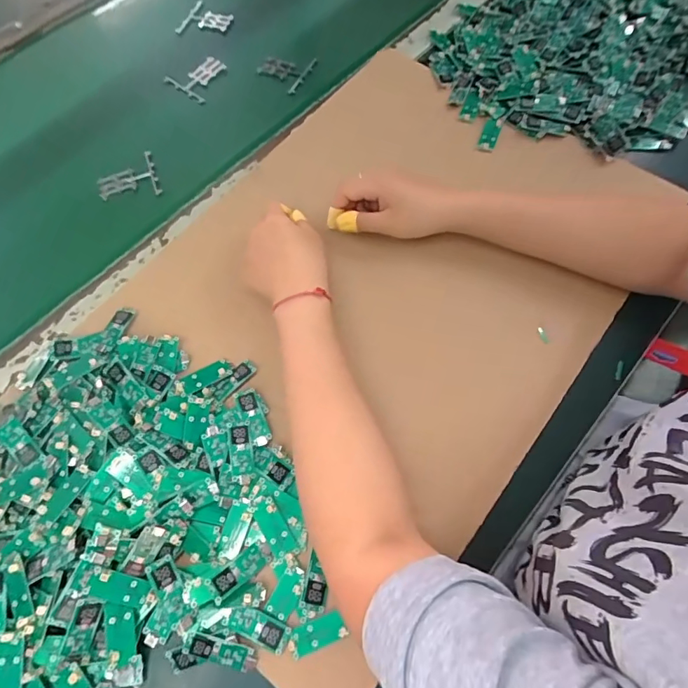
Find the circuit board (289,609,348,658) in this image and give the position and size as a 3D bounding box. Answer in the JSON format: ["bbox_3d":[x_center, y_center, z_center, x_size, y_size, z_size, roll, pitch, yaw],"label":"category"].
[{"bbox_3d":[-0.020,0.210,0.337,0.040,0.005,0.019,-21,67,-8],"label":"circuit board"}]

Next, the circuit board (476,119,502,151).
[{"bbox_3d":[0.165,-0.238,0.524,0.020,0.004,0.046,20,68,10],"label":"circuit board"}]

